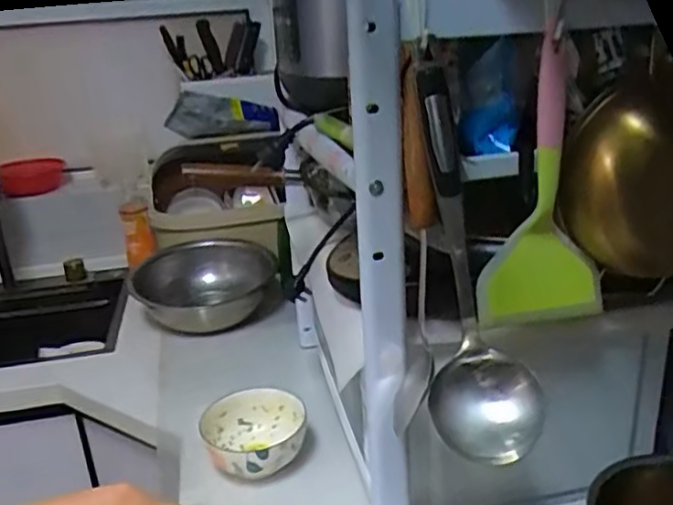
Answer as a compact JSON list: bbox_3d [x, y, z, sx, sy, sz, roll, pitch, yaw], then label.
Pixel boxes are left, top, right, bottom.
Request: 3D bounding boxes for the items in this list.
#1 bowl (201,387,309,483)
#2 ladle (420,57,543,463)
[{"bbox_3d":[-0.103,0.243,0.856,0.127,0.066,0.134,-3,21,1],"label":"bowl"},{"bbox_3d":[0.114,0.007,0.521,0.089,0.298,0.105,-1,21,5],"label":"ladle"}]

